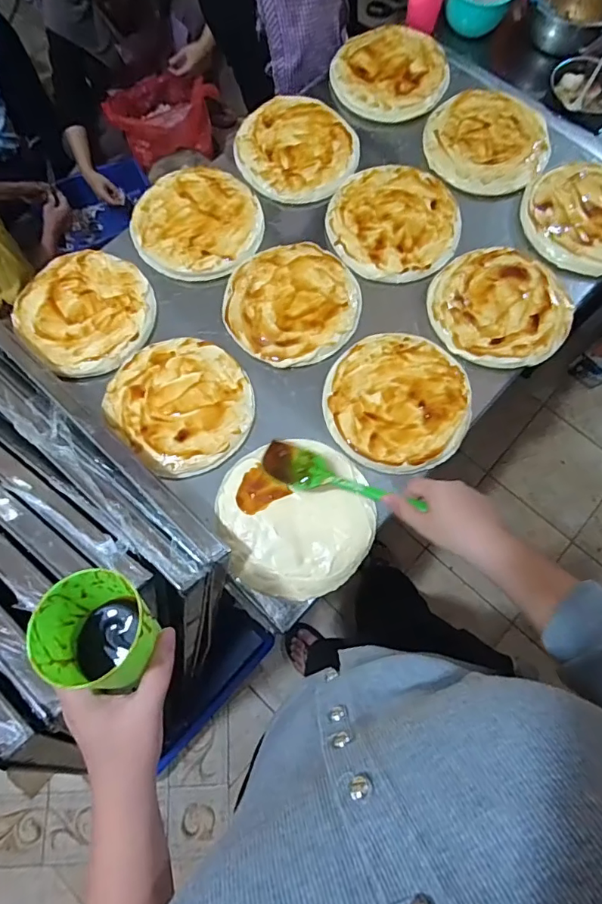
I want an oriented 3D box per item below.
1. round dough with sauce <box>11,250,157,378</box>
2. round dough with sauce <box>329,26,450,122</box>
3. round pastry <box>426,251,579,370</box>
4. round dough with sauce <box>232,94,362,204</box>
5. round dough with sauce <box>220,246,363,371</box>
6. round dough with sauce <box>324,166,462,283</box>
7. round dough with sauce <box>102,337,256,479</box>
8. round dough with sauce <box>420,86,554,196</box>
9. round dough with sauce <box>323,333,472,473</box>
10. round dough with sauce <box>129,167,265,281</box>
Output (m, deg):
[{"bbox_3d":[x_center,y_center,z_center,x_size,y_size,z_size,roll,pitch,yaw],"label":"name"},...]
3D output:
[{"bbox_3d":[-0.308,-0.204,0.694,0.183,0.015,0.189,0,73,0],"label":"round dough with sauce"},{"bbox_3d":[0.153,-0.656,0.828,0.195,0.014,0.194,0,73,0],"label":"round dough with sauce"},{"bbox_3d":[0.291,-0.214,0.700,0.195,0.013,0.189,0,76,-1],"label":"round pastry"},{"bbox_3d":[-0.007,-0.499,0.789,0.194,0.015,0.187,0,73,0],"label":"round dough with sauce"},{"bbox_3d":[-0.013,-0.223,0.702,0.194,0.012,0.193,0,73,0],"label":"round dough with sauce"},{"bbox_3d":[0.145,-0.364,0.753,0.199,0.015,0.205,0,73,0],"label":"round dough with sauce"},{"bbox_3d":[-0.161,-0.070,0.654,0.178,0.016,0.196,-42,77,-12],"label":"round dough with sauce"},{"bbox_3d":[0.308,-0.515,0.789,0.194,0.011,0.191,0,73,0],"label":"round dough with sauce"},{"bbox_3d":[0.132,-0.072,0.656,0.193,0.018,0.196,0,73,0],"label":"round dough with sauce"},{"bbox_3d":[-0.161,-0.355,0.743,0.188,0.015,0.185,0,73,0],"label":"round dough with sauce"}]

